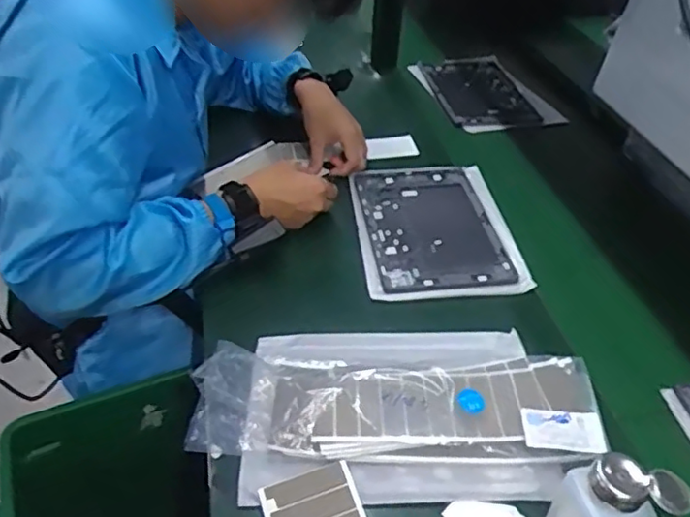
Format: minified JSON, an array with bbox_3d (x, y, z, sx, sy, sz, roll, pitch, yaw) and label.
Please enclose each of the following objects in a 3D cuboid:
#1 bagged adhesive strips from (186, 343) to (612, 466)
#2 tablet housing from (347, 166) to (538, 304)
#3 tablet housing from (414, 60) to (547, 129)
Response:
[{"bbox_3d":[0.046,0.134,0.608,0.375,0.039,0.168,2,40,-2],"label":"bagged adhesive strips"},{"bbox_3d":[0.117,-0.043,0.847,0.202,0.013,0.278,-2,41,-6],"label":"tablet housing"},{"bbox_3d":[0.246,-0.315,1.186,0.167,0.015,0.255,-7,41,-12],"label":"tablet housing"}]

